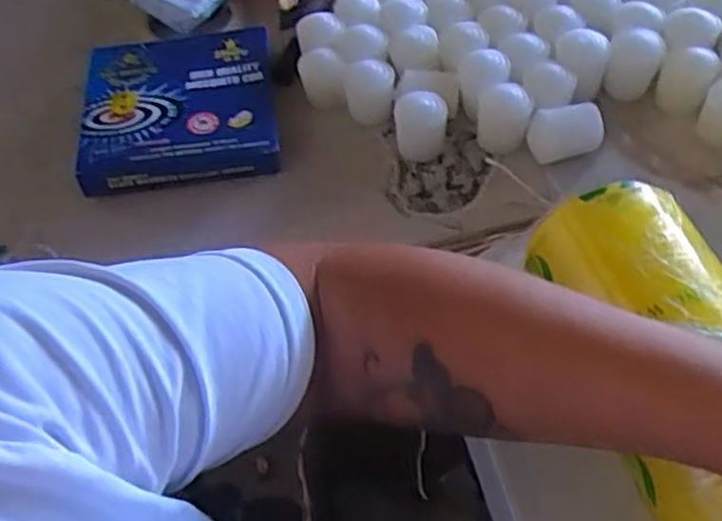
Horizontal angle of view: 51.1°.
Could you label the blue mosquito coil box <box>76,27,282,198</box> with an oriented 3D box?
[{"bbox_3d":[-0.140,-0.121,0.589,0.143,0.027,0.148,-9,52,-2],"label":"blue mosquito coil box"}]

